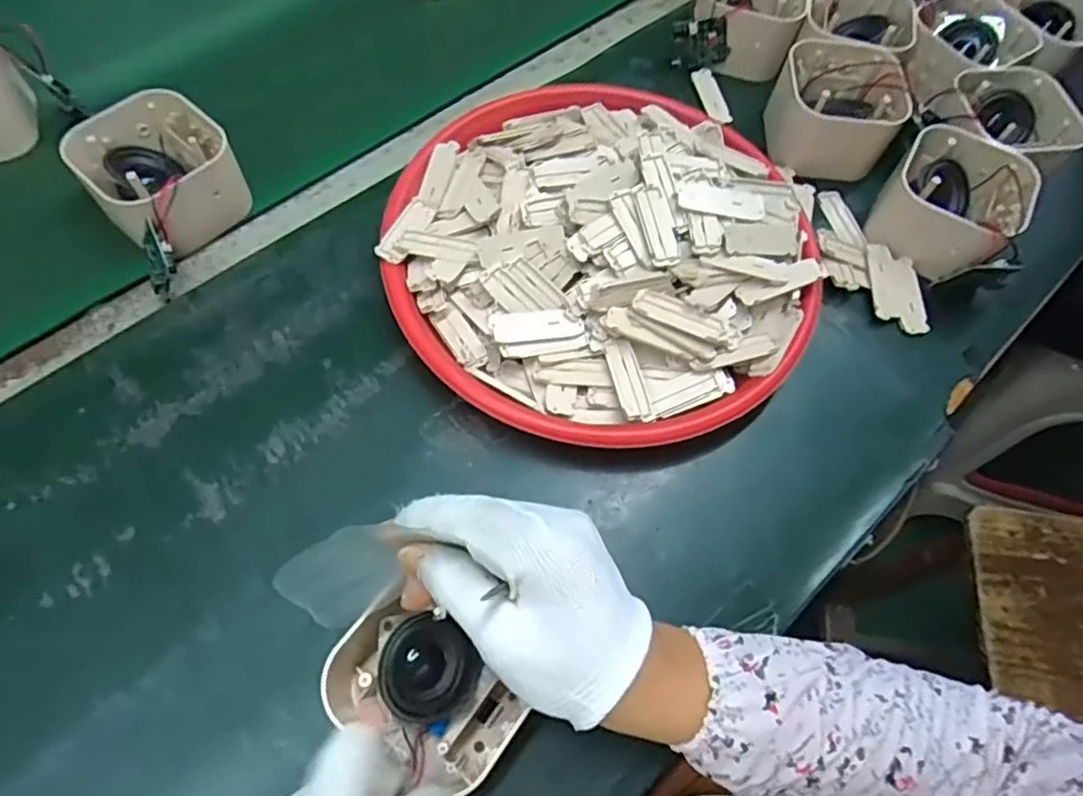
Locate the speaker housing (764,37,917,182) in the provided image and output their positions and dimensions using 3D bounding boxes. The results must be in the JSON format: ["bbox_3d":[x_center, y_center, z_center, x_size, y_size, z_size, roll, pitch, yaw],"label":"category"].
[{"bbox_3d":[0.232,-0.229,0.518,0.099,0.052,0.110,24,65,9],"label":"speaker housing"}]

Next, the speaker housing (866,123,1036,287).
[{"bbox_3d":[0.302,-0.144,0.484,0.093,0.057,0.102,38,68,15],"label":"speaker housing"}]

